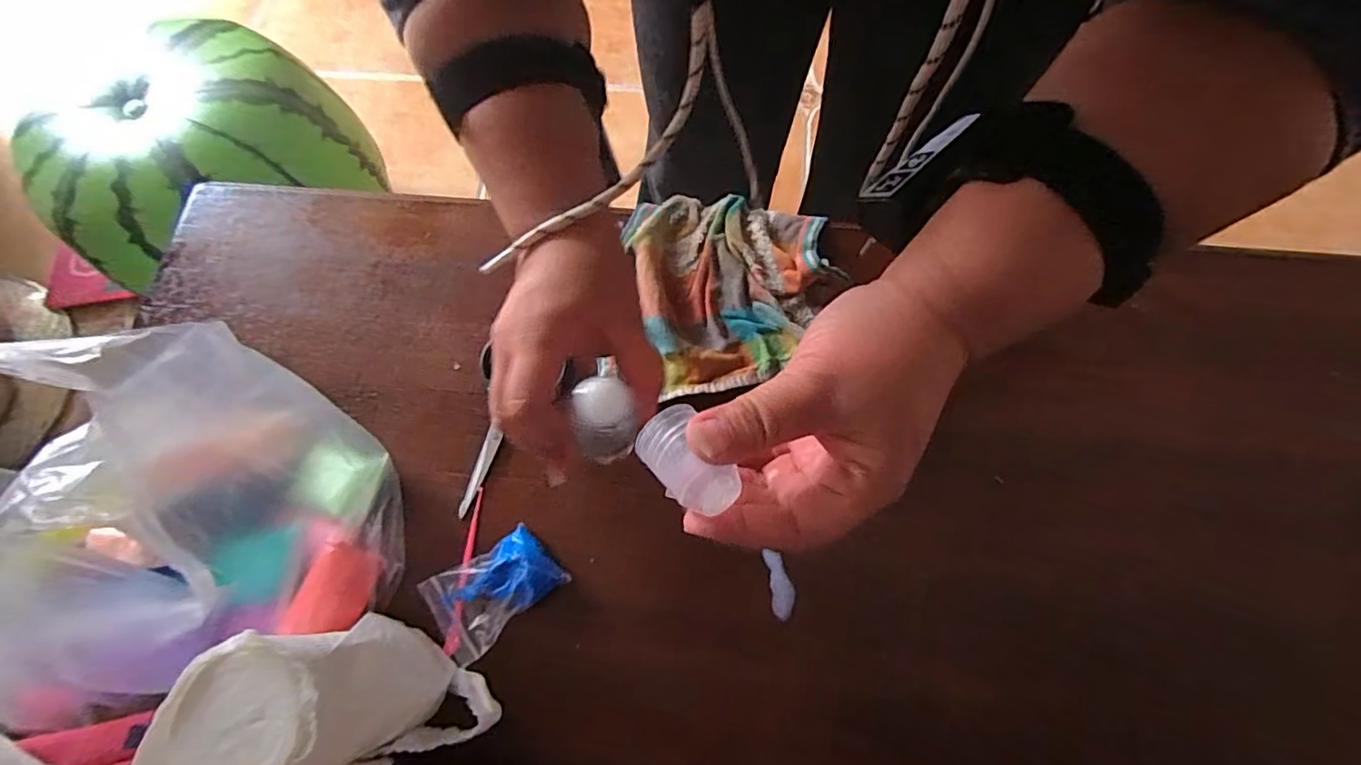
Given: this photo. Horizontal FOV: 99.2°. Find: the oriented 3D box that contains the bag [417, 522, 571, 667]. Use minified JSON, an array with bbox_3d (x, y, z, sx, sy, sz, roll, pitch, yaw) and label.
[{"bbox_3d":[-0.115,0.129,0.360,0.080,0.020,0.054,-32,72,-8],"label":"bag"}]

